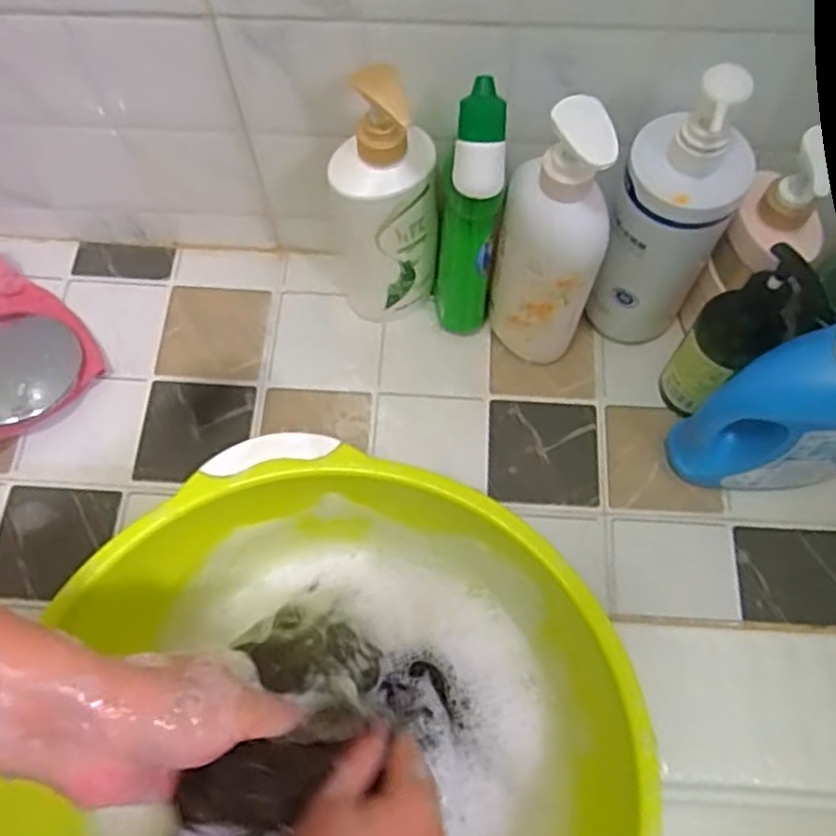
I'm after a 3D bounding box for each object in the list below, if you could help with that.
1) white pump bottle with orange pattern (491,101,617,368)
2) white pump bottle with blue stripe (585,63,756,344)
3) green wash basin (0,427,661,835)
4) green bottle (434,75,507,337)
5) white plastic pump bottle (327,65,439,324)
[{"bbox_3d":[0.096,-0.121,0.558,0.077,0.262,0.058,14,67,7],"label":"white pump bottle with orange pattern"},{"bbox_3d":[0.185,-0.144,0.567,0.084,0.269,0.076,31,70,14],"label":"white pump bottle with blue stripe"},{"bbox_3d":[-0.049,0.215,0.458,0.335,0.150,0.343,0,66,1],"label":"green wash basin"},{"bbox_3d":[0.037,-0.143,0.572,0.050,0.242,0.059,2,66,0],"label":"green bottle"},{"bbox_3d":[-0.028,-0.173,0.585,0.081,0.246,0.089,-8,67,-5],"label":"white plastic pump bottle"}]

